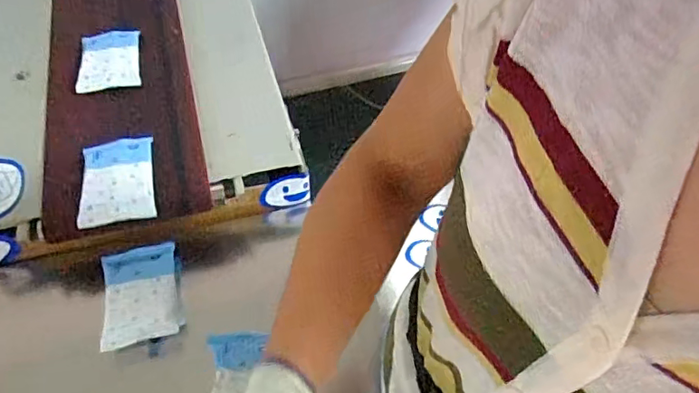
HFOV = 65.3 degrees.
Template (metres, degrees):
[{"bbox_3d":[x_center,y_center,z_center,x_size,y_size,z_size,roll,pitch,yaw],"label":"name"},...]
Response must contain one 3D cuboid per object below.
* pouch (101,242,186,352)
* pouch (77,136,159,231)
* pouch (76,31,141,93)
[{"bbox_3d":[-0.254,0.115,0.664,0.088,0.021,0.129,-11,56,-9],"label":"pouch"},{"bbox_3d":[-0.287,-0.025,0.676,0.085,0.016,0.127,-11,56,-9],"label":"pouch"},{"bbox_3d":[-0.361,-0.206,0.823,0.084,0.024,0.127,-9,55,-8],"label":"pouch"}]

